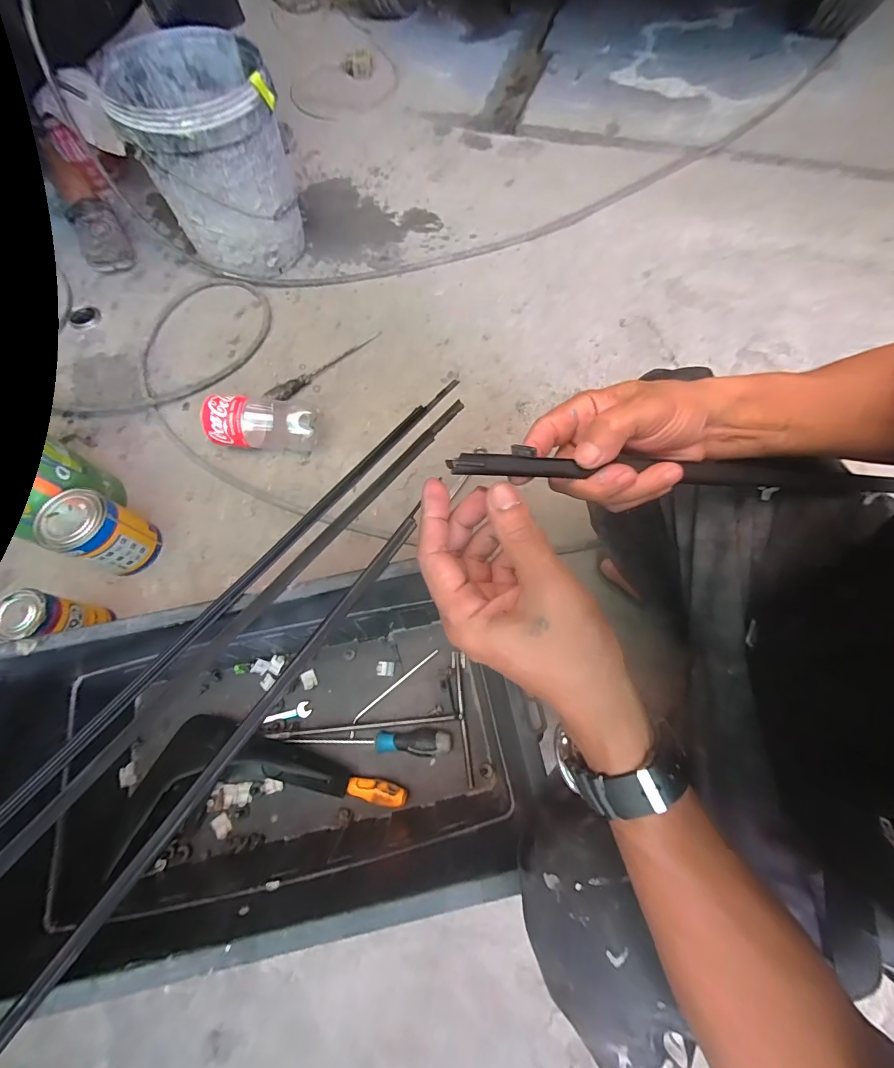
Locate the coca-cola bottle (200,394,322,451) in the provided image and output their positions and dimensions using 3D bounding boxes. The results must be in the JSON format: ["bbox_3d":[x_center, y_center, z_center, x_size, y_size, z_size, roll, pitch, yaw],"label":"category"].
[{"bbox_3d":[-0.347,-0.214,0.772,0.203,0.082,0.083,2,70,-14],"label":"coca-cola bottle"}]

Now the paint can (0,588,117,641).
[{"bbox_3d":[-0.573,0.125,0.607,0.068,0.148,0.070,-1,68,2],"label":"paint can"}]

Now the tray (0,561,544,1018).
[{"bbox_3d":[-0.218,0.256,0.496,0.548,0.239,0.305,-11,69,-4],"label":"tray"}]

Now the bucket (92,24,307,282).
[{"bbox_3d":[-0.471,-0.767,0.868,0.266,0.321,0.271,-1,68,2],"label":"bucket"}]

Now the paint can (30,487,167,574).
[{"bbox_3d":[-0.560,0.003,0.674,0.097,0.143,0.099,-1,68,2],"label":"paint can"}]

